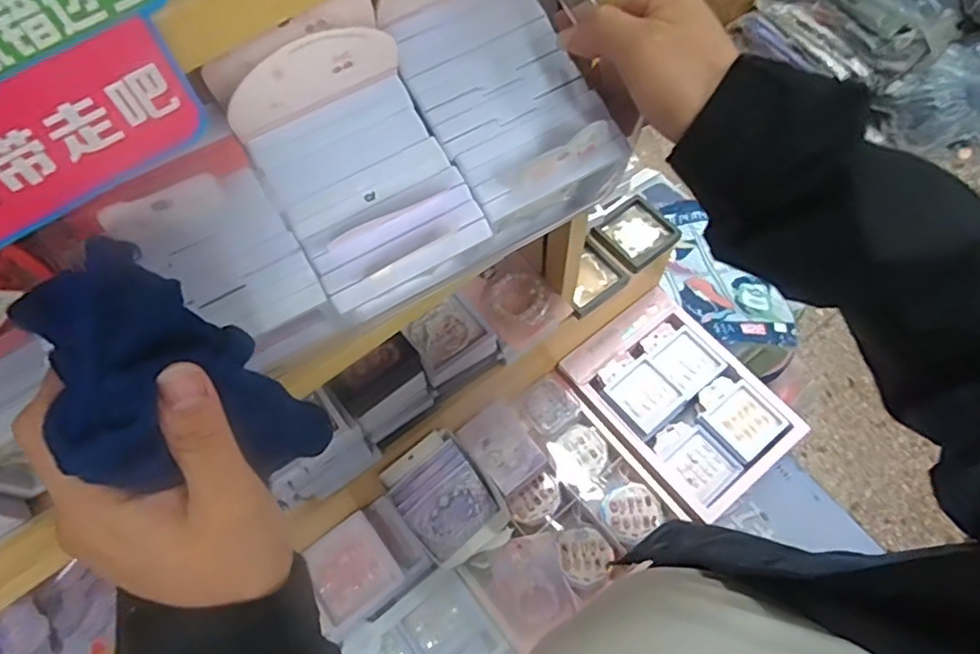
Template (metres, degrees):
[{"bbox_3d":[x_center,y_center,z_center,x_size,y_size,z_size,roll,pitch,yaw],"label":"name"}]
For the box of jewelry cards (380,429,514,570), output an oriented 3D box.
[{"bbox_3d":[-0.053,0.236,0.824,0.118,0.130,0.147,-33,67,-13],"label":"box of jewelry cards"}]

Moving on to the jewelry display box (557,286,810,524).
[{"bbox_3d":[0.280,0.104,0.920,0.221,0.041,0.295,-36,68,-14],"label":"jewelry display box"}]

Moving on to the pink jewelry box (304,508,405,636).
[{"bbox_3d":[-0.184,0.317,0.800,0.109,0.025,0.112,-35,68,-14],"label":"pink jewelry box"}]

